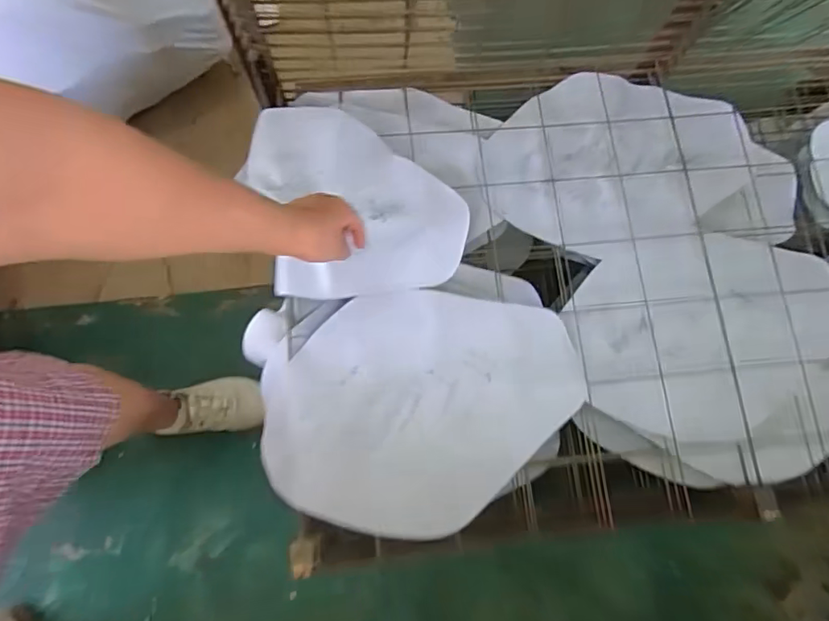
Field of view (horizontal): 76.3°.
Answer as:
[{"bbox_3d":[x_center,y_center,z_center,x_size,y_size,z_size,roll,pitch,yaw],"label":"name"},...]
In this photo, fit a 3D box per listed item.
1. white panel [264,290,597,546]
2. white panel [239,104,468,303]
[{"bbox_3d":[0.011,0.127,0.689,0.408,0.027,0.297,-4,73,-3],"label":"white panel"},{"bbox_3d":[-0.080,-0.164,0.743,0.278,0.017,0.290,-9,79,-6],"label":"white panel"}]

